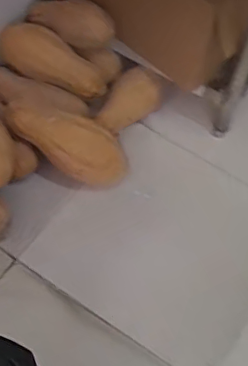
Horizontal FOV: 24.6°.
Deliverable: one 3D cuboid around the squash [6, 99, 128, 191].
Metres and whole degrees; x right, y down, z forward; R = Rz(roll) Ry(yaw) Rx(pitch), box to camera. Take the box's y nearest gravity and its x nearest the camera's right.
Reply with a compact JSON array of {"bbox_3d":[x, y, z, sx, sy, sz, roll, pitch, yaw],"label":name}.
[{"bbox_3d":[-0.155,-0.119,1.593,0.370,0.114,0.148,30,59,-20],"label":"squash"}]

